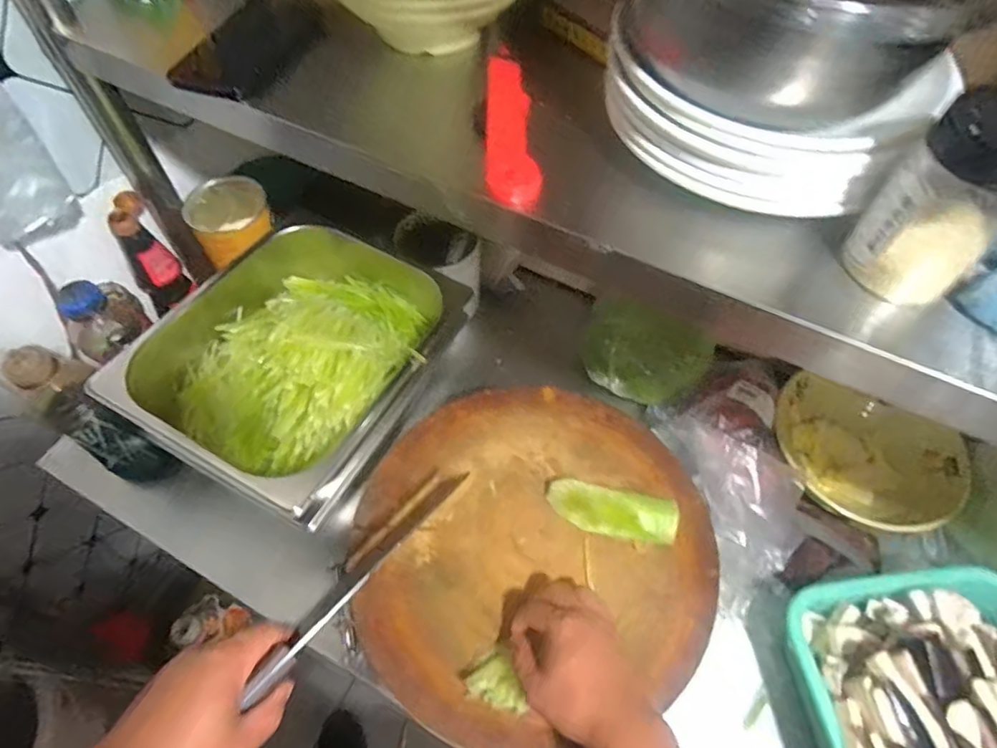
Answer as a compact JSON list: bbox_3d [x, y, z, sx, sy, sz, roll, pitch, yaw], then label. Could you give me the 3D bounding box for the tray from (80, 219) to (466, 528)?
[{"bbox_3d":[-0.214,-0.032,0.646,0.259,0.099,0.341,28,61,16],"label":"tray"}]

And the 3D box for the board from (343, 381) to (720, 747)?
[{"bbox_3d":[0.036,0.167,0.564,0.354,0.041,0.361,0,57,0],"label":"board"}]

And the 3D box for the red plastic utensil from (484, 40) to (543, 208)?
[{"bbox_3d":[0.008,-0.195,0.427,0.036,0.025,0.170,-1,57,-1],"label":"red plastic utensil"}]

